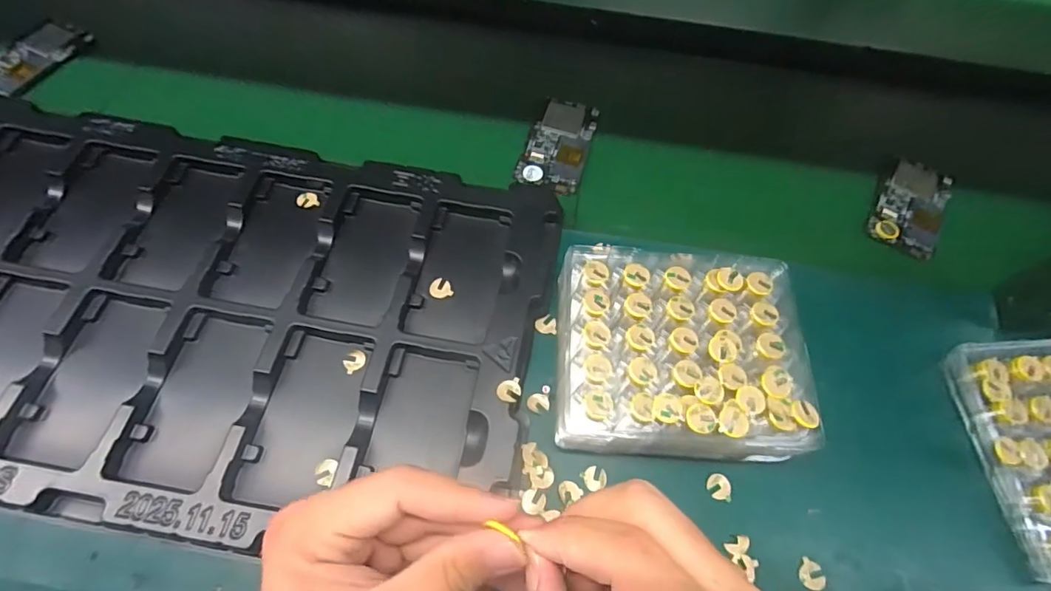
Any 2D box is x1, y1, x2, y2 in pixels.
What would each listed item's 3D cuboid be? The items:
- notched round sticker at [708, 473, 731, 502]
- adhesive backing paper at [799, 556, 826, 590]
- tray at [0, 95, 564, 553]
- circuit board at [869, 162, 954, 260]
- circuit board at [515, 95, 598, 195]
[{"bbox_3d":[0.146,0.143,0.381,0.017,0.004,0.018,1,62,-3],"label":"notched round sticker"},{"bbox_3d":[0.201,0.196,0.356,0.017,0.004,0.019,26,59,18],"label":"adhesive backing paper"},{"bbox_3d":[-0.269,0.003,0.417,0.550,0.021,0.329,10,62,2],"label":"tray"},{"bbox_3d":[0.396,-0.091,0.521,0.060,0.013,0.115,29,64,11],"label":"circuit board"},{"bbox_3d":[0.037,-0.161,0.540,0.064,0.005,0.125,18,63,6],"label":"circuit board"}]

